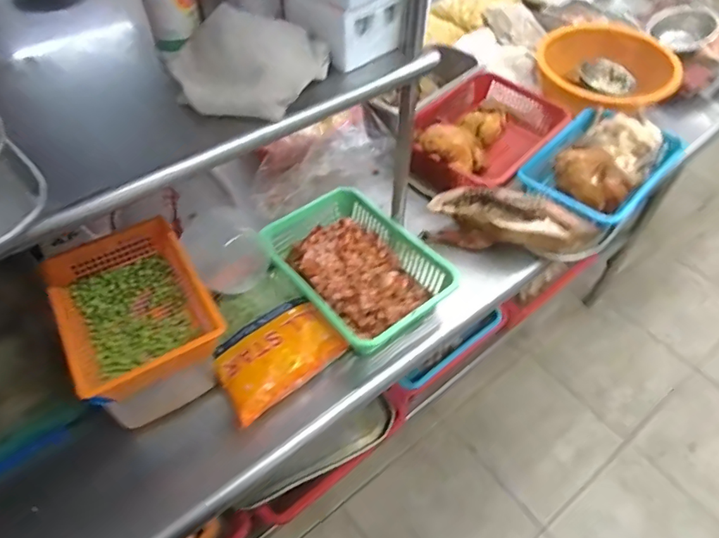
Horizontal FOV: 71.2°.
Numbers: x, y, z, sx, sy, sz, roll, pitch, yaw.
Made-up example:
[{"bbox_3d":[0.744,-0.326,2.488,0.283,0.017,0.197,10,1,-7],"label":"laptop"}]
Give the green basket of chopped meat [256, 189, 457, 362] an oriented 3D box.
[{"bbox_3d":[-0.007,-0.006,0.872,0.227,0.067,0.317,-32,58,-23],"label":"green basket of chopped meat"}]

